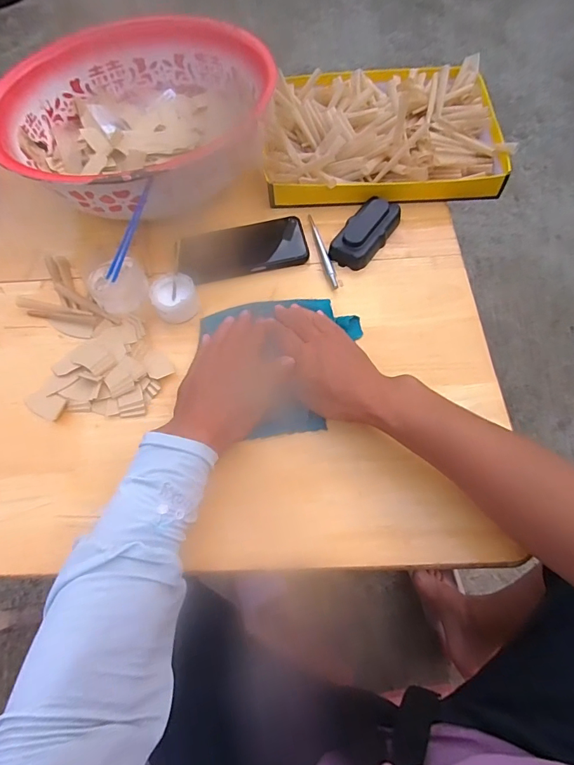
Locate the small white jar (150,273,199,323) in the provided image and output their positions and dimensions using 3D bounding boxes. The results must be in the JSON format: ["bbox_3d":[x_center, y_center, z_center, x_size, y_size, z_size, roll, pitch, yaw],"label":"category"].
[{"bbox_3d":[-0.128,-0.096,0.471,0.049,0.024,0.052,-1,62,3],"label":"small white jar"}]

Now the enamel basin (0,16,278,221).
[{"bbox_3d":[-0.197,-0.345,0.551,0.321,0.097,0.336,32,68,19],"label":"enamel basin"}]

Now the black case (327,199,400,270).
[{"bbox_3d":[0.097,-0.186,0.511,0.050,0.029,0.107,27,67,17],"label":"black case"}]

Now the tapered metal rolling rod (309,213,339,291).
[{"bbox_3d":[0.043,-0.165,0.514,0.009,0.012,0.120,-14,62,-4],"label":"tapered metal rolling rod"}]

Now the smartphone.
[{"bbox_3d":[-0.057,-0.172,0.529,0.161,0.009,0.072,-9,62,-2],"label":"smartphone"}]

